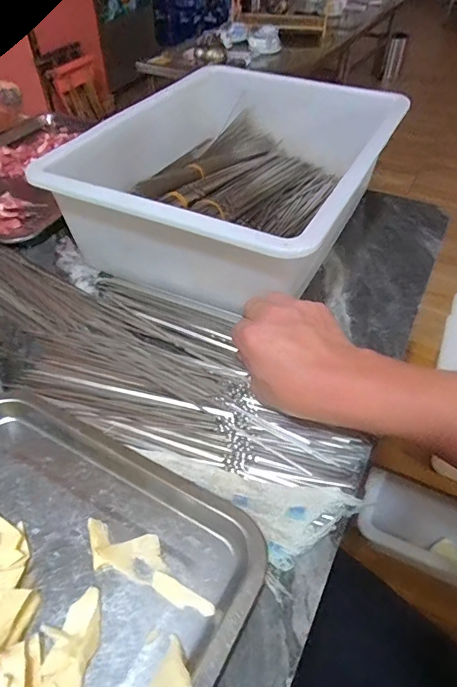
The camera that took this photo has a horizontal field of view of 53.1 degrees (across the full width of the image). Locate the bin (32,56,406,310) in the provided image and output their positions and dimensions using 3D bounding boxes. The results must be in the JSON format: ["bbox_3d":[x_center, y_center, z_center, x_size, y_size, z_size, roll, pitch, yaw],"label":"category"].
[{"bbox_3d":[0.008,-0.224,0.603,0.332,0.127,0.426,20,51,17],"label":"bin"}]

